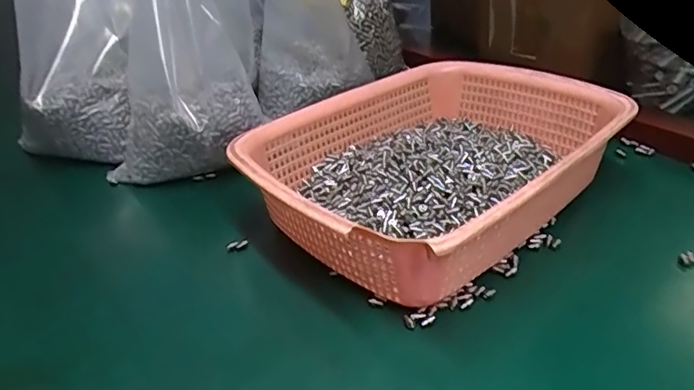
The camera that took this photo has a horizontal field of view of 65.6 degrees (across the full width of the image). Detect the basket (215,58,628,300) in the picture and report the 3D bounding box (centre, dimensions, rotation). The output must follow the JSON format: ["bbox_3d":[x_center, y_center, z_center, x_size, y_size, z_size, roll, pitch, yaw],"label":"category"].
[{"bbox_3d":[0.073,-0.029,0.435,0.293,0.067,0.207,-30,40,-34],"label":"basket"}]

